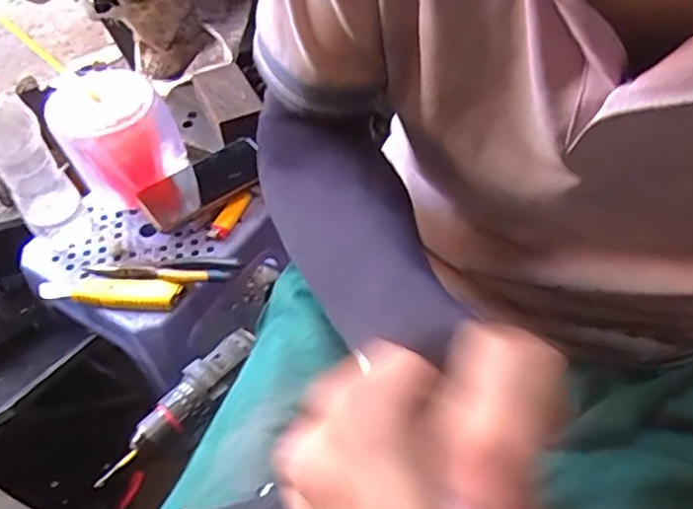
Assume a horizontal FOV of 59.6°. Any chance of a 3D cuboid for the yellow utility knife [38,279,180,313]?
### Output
[{"bbox_3d":[-0.252,0.041,0.641,0.153,0.024,0.032,6,50,9],"label":"yellow utility knife"}]

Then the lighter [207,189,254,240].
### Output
[{"bbox_3d":[-0.136,-0.047,0.710,0.019,0.015,0.071,23,55,22],"label":"lighter"}]

